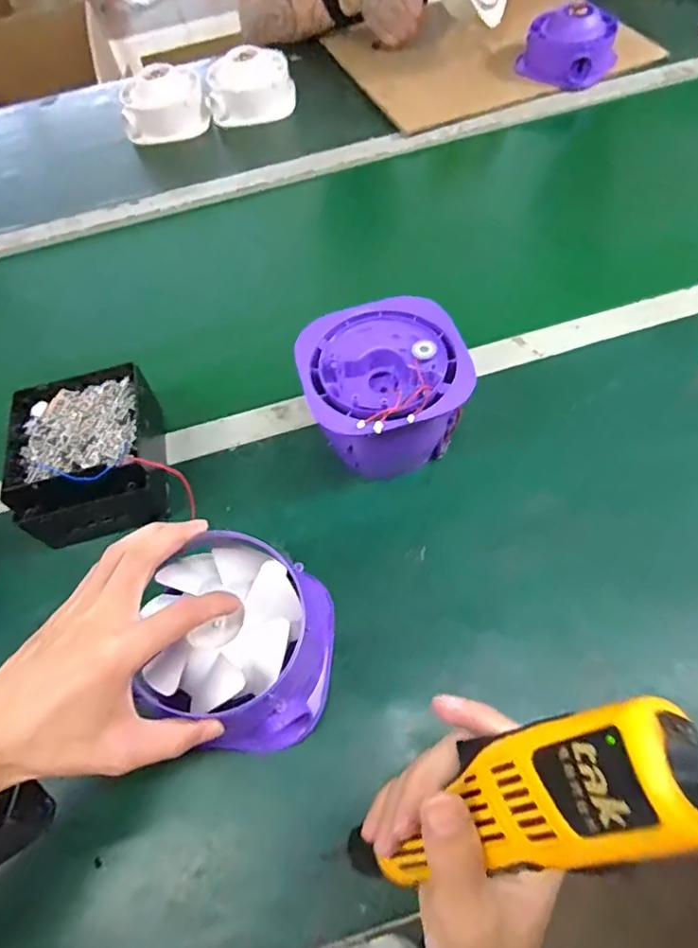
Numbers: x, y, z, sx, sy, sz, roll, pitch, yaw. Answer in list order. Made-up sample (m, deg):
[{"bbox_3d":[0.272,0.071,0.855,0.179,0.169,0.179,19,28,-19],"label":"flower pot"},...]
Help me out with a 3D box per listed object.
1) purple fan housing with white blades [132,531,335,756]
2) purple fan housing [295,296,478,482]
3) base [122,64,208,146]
[{"bbox_3d":[-0.075,0.118,0.379,0.114,0.085,0.136,1,58,5],"label":"purple fan housing with white blades"},{"bbox_3d":[0.030,-0.069,0.486,0.136,0.105,0.141,-17,59,-4],"label":"purple fan housing"},{"bbox_3d":[-0.298,-0.587,0.843,0.137,0.074,0.095,-20,60,-6],"label":"base"}]

